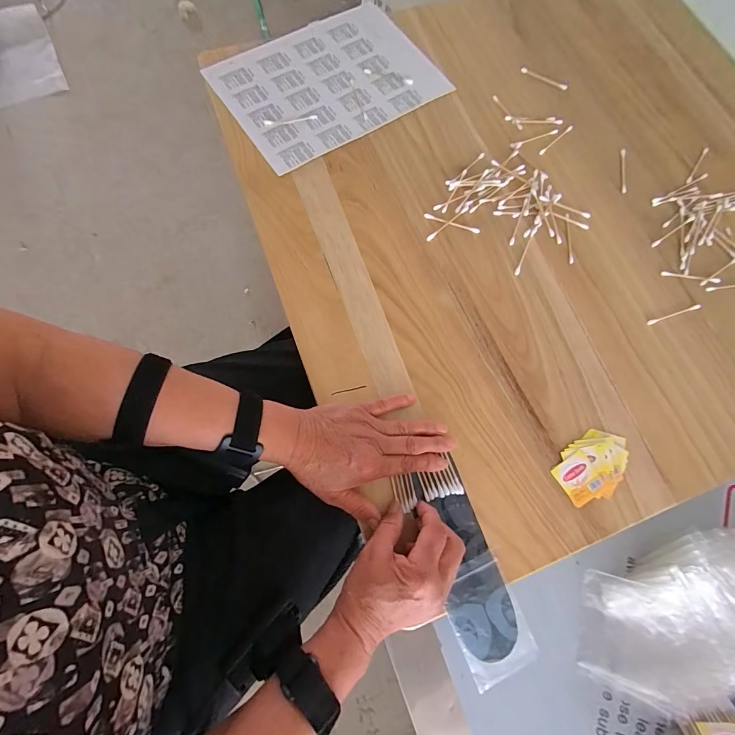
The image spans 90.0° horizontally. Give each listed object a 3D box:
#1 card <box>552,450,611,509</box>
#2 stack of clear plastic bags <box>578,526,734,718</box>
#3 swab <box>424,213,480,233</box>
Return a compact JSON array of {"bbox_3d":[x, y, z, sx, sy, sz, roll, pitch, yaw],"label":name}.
[{"bbox_3d":[0.221,0.117,0.383,0.039,0.007,0.046,-30,78,-9],"label":"card"},{"bbox_3d":[0.345,0.255,0.378,0.250,0.046,0.144,-15,74,-6],"label":"stack of clear plastic bags"},{"bbox_3d":[0.107,-0.182,0.461,0.071,0.004,0.008,17,76,3],"label":"swab"}]

